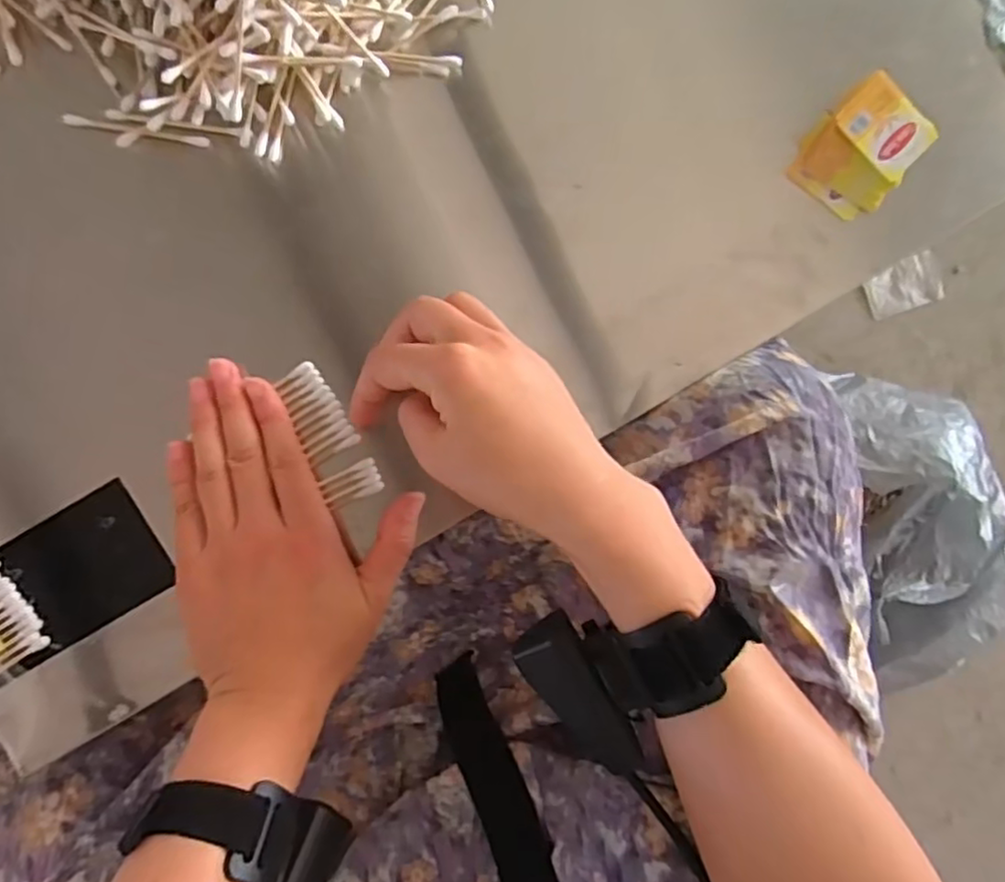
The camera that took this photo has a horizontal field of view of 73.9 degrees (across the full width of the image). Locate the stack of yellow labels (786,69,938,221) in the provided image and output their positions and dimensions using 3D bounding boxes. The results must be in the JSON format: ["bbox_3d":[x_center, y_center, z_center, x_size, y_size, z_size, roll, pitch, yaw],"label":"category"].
[{"bbox_3d":[0.196,-0.159,0.364,0.051,0.021,0.065,38,86,-2],"label":"stack of yellow labels"}]

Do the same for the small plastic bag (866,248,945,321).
[{"bbox_3d":[0.526,-0.204,0.880,0.114,0.013,0.068,-19,86,-10],"label":"small plastic bag"}]

